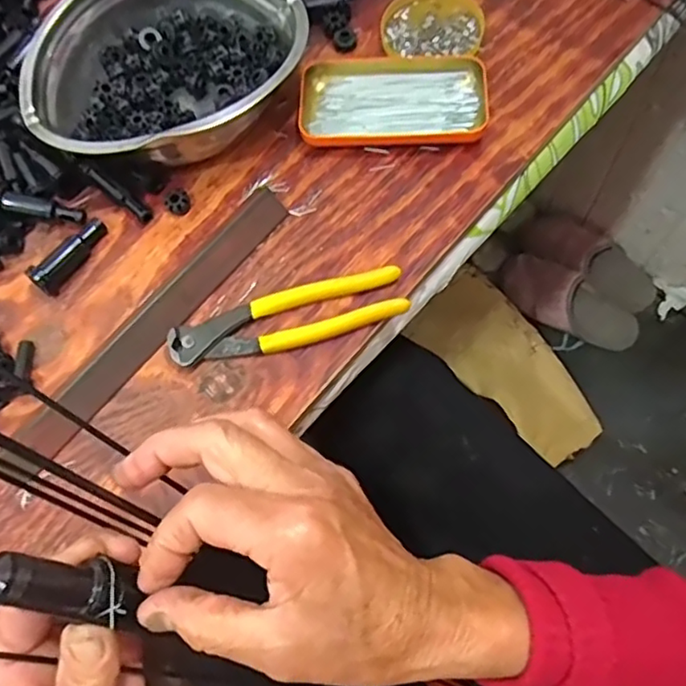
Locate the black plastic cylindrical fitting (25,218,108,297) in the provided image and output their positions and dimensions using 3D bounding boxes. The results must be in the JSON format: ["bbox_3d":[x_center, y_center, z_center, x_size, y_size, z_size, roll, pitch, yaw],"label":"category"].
[{"bbox_3d":[-0.203,-0.067,0.459,0.019,0.019,0.064,30,74,15],"label":"black plastic cylindrical fitting"}]

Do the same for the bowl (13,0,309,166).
[{"bbox_3d":[-0.134,-0.210,0.476,0.188,0.060,0.206,31,74,15],"label":"bowl"}]

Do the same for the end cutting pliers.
[{"bbox_3d":[-0.038,-0.015,0.427,0.161,0.015,0.038,-15,68,-1],"label":"end cutting pliers"}]

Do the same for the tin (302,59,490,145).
[{"bbox_3d":[0.038,-0.188,0.479,0.141,0.020,0.076,-1,69,4],"label":"tin"}]

